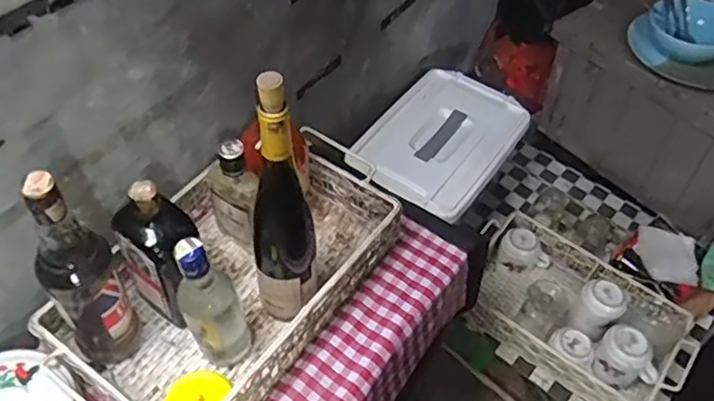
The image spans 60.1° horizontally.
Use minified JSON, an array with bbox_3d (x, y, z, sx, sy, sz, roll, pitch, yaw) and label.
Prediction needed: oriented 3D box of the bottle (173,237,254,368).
[{"bbox_3d":[-0.163,0.117,0.701,0.069,0.212,0.058,-13,52,-14],"label":"bottle"}]

